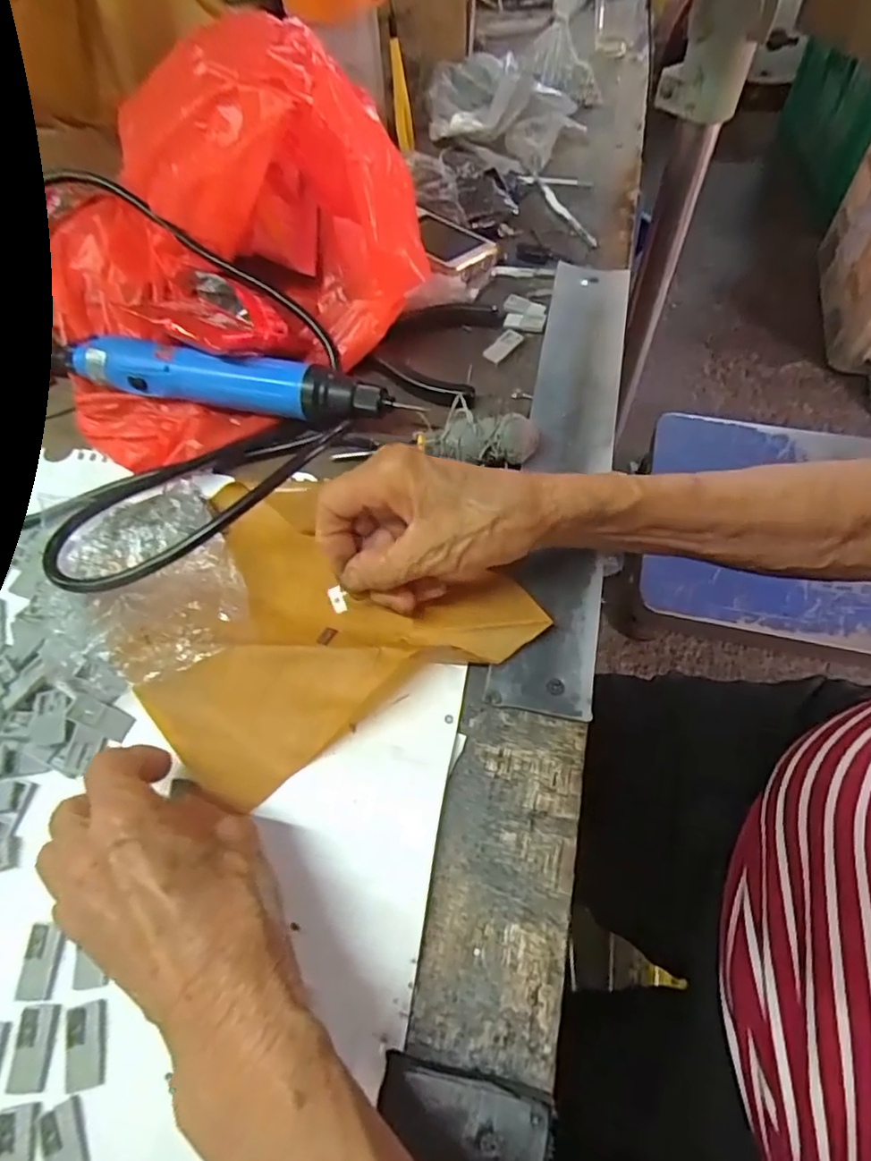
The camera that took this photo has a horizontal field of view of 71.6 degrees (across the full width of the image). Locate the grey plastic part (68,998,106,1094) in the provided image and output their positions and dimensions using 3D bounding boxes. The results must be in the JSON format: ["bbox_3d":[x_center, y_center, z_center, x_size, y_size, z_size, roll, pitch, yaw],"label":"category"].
[{"bbox_3d":[-0.136,0.180,0.234,0.013,0.004,0.028,-13,61,-5],"label":"grey plastic part"}]

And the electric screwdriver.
[{"bbox_3d":[-0.125,-0.125,0.383,0.217,0.035,0.037,9,62,7],"label":"electric screwdriver"}]

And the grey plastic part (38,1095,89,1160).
[{"bbox_3d":[-0.135,0.207,0.218,0.014,0.004,0.028,-28,64,-13],"label":"grey plastic part"}]

